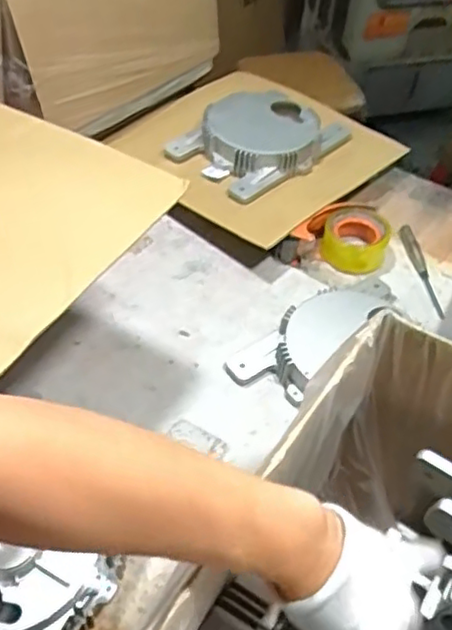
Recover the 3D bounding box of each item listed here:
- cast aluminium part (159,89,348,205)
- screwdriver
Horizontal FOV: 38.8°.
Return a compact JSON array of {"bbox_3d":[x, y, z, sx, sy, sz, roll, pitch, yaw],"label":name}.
[{"bbox_3d":[0.060,-0.291,1.035,0.192,0.056,0.266,34,55,23],"label":"cast aluminium part"},{"bbox_3d":[0.290,-0.072,0.959,0.022,0.017,0.168,-4,50,-8],"label":"screwdriver"}]

